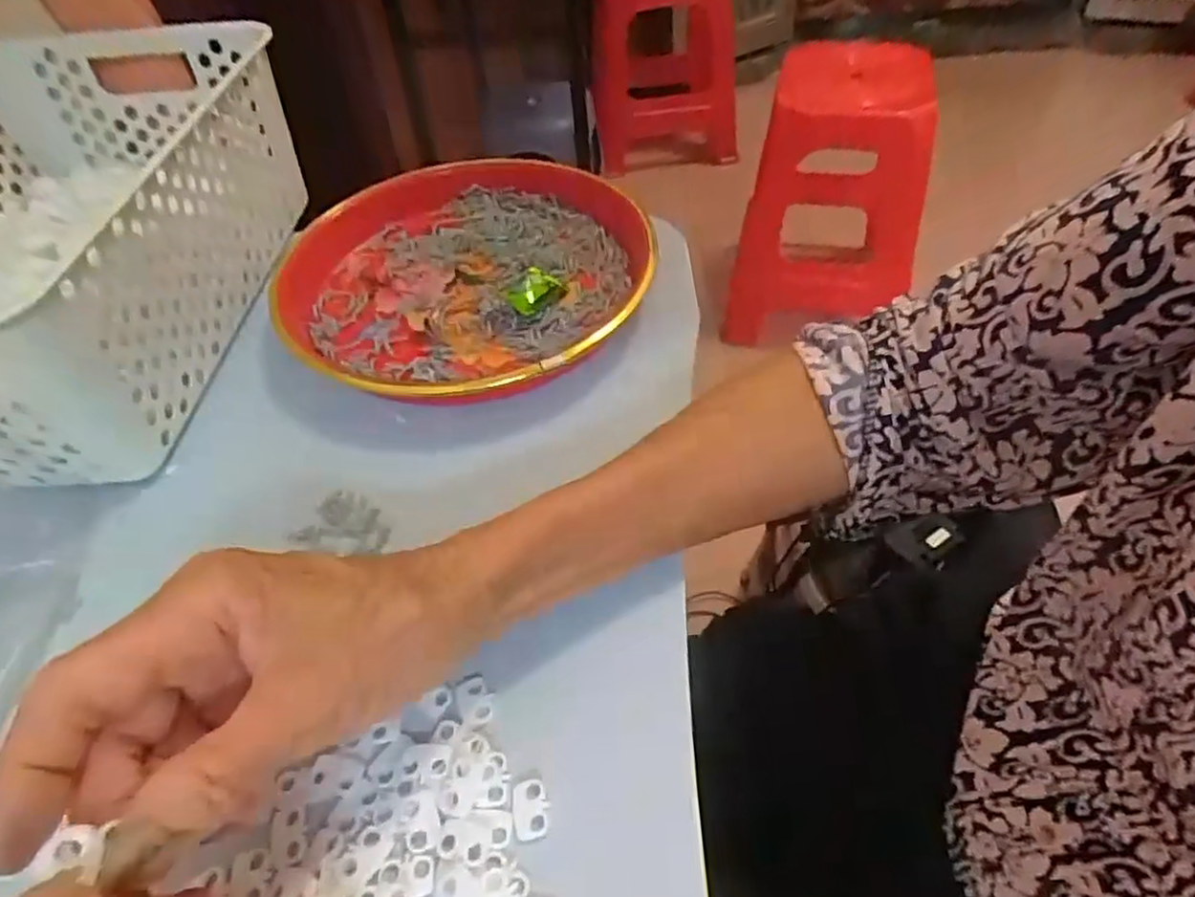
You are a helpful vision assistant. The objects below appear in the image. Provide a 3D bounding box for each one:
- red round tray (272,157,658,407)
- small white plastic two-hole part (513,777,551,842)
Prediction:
[{"bbox_3d":[-0.079,-0.103,0.414,0.212,0.035,0.215,-2,49,2],"label":"red round tray"},{"bbox_3d":[-0.023,0.122,0.235,0.012,0.004,0.018,-8,49,-4],"label":"small white plastic two-hole part"}]

